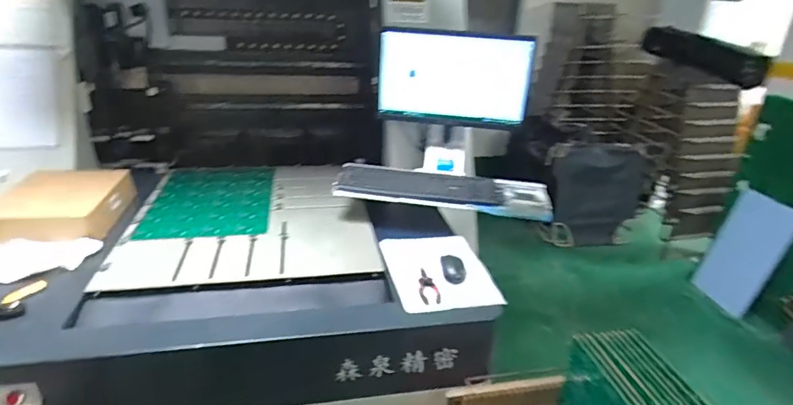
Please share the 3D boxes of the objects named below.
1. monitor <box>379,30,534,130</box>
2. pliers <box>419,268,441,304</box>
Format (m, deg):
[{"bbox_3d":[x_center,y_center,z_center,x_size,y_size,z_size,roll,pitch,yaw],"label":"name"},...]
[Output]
[{"bbox_3d":[0.169,-0.363,1.382,0.429,0.256,0.050,5,24,4],"label":"monitor"},{"bbox_3d":[0.074,0.191,1.094,0.045,0.010,0.127,1,24,-4],"label":"pliers"}]

